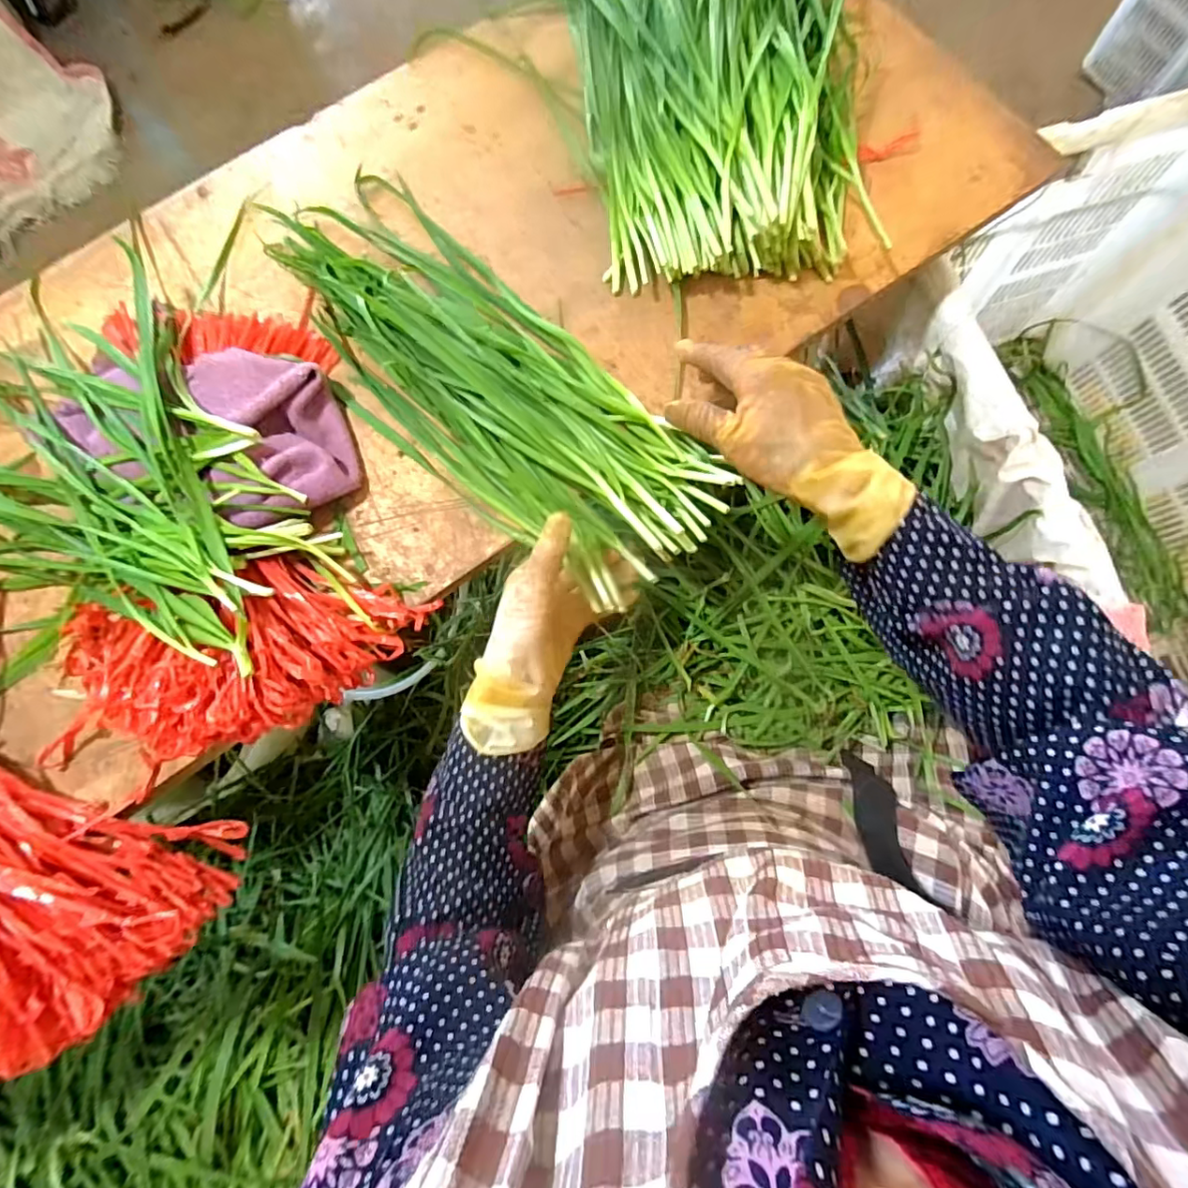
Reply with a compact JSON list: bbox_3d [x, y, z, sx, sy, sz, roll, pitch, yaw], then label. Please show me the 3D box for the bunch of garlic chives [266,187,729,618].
[{"bbox_3d":[-0.095,-0.175,0.431,0.430,0.042,0.154,43,81,11],"label":"bunch of garlic chives"}]

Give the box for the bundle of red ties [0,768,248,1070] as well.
[{"bbox_3d":[-0.394,0.124,0.370,0.337,0.084,0.133,44,81,11],"label":"bundle of red ties"}]

